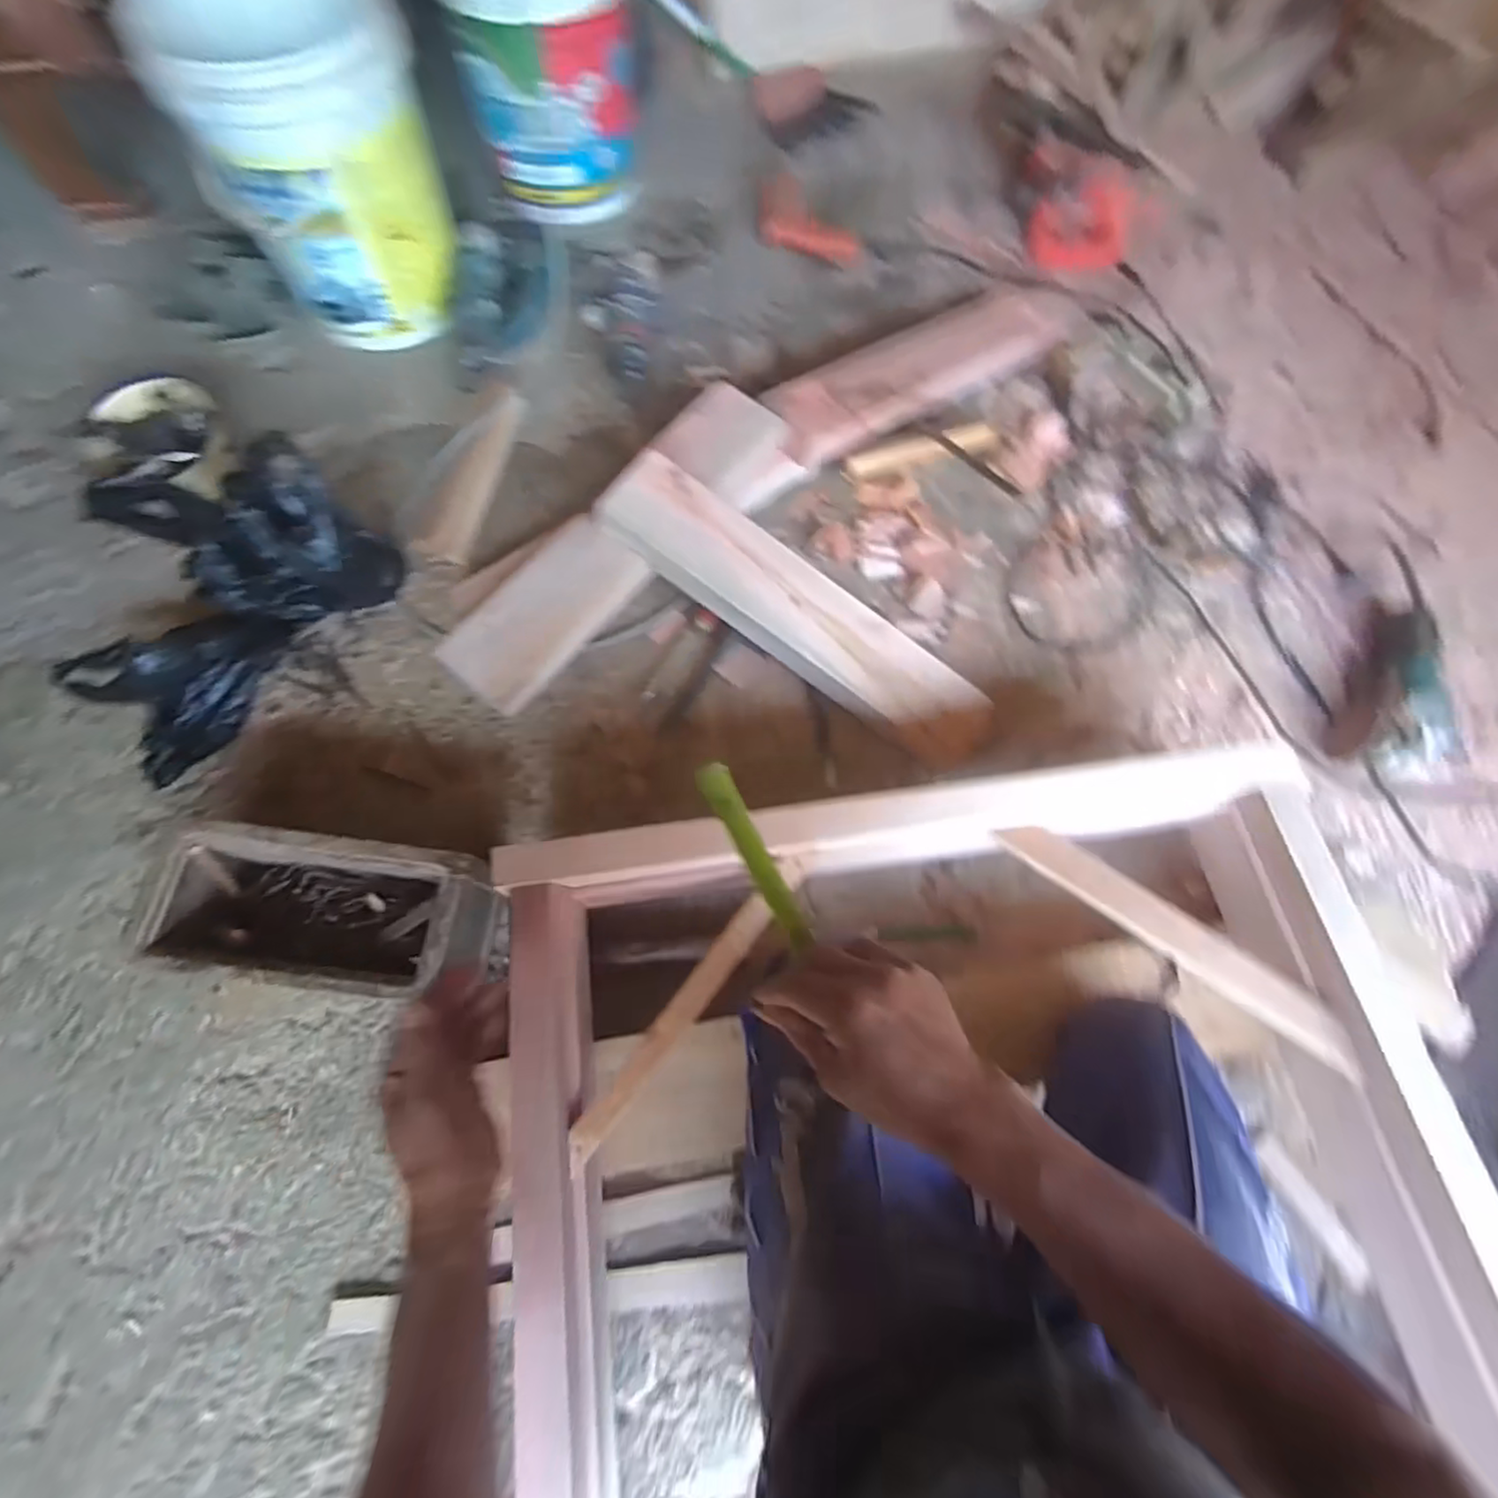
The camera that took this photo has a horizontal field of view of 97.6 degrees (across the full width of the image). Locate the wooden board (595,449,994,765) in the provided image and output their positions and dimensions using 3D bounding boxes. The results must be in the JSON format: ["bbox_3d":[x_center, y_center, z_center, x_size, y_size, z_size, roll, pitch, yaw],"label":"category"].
[{"bbox_3d":[0.064,-0.171,0.824,0.534,0.035,0.119,37,89,-2],"label":"wooden board"}]

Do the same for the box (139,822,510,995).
[{"bbox_3d":[-0.430,0.174,0.694,0.297,0.131,0.145,4,71,-2],"label":"box"}]

